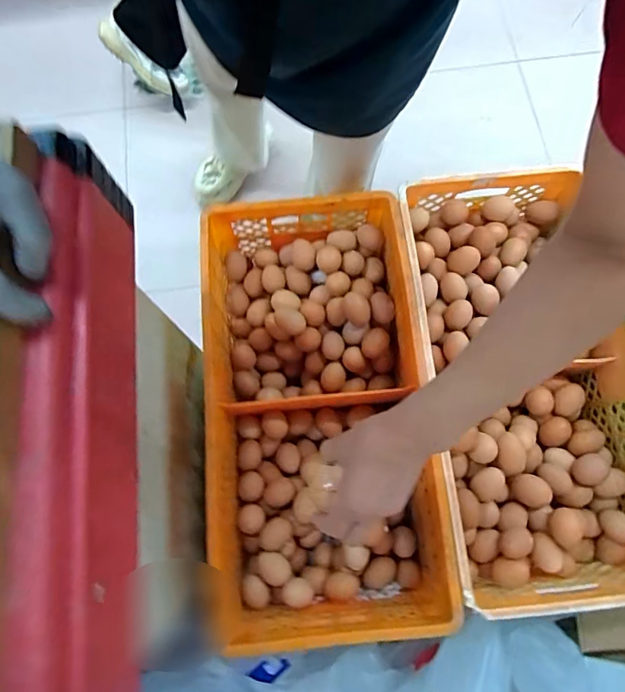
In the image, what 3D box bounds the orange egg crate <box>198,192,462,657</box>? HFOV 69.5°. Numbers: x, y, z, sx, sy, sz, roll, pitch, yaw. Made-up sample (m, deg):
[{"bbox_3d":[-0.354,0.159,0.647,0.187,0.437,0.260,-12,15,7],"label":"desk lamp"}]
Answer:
[{"bbox_3d":[0.009,0.098,0.740,0.326,0.199,0.639,-6,74,-1],"label":"orange egg crate"}]

